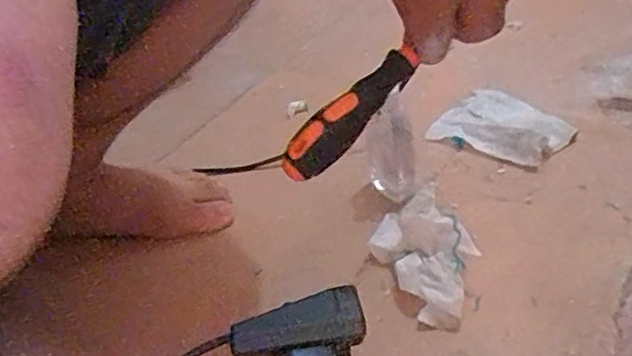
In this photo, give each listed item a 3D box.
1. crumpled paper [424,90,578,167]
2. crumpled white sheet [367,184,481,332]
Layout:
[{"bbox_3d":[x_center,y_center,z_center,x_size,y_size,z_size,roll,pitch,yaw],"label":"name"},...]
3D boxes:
[{"bbox_3d":[0.203,-0.061,0.693,0.099,0.025,0.130,-34,45,-31],"label":"crumpled paper"},{"bbox_3d":[0.090,0.061,0.529,0.061,0.052,0.116,-17,38,-13],"label":"crumpled white sheet"}]

